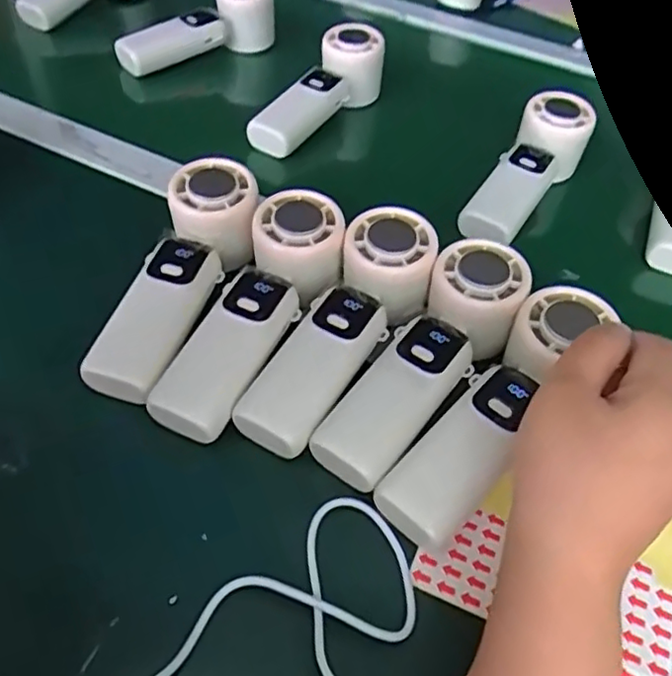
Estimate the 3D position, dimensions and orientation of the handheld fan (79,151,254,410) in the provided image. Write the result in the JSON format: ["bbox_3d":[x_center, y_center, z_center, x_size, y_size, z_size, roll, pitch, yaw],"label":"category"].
[{"bbox_3d":[-0.093,-0.036,0.384,0.050,0.035,0.163,16,63,10],"label":"handheld fan"}]

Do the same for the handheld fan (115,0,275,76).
[{"bbox_3d":[-0.146,-0.317,0.640,0.169,0.060,0.064,-26,54,-27],"label":"handheld fan"}]

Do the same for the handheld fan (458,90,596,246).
[{"bbox_3d":[0.152,-0.131,0.512,0.054,0.042,0.169,30,65,21],"label":"handheld fan"}]

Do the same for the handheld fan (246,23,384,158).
[{"bbox_3d":[-0.014,-0.216,0.572,0.049,0.047,0.169,29,64,21],"label":"handheld fan"}]

